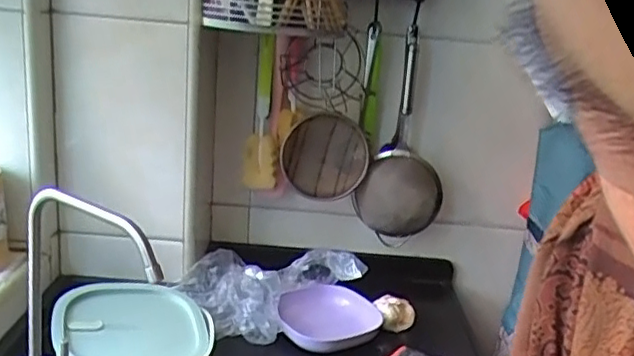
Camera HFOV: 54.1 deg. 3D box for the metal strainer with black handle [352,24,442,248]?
[{"bbox_3d":[0.136,-0.046,0.967,0.126,0.319,0.075,9,16,11],"label":"metal strainer with black handle"}]

